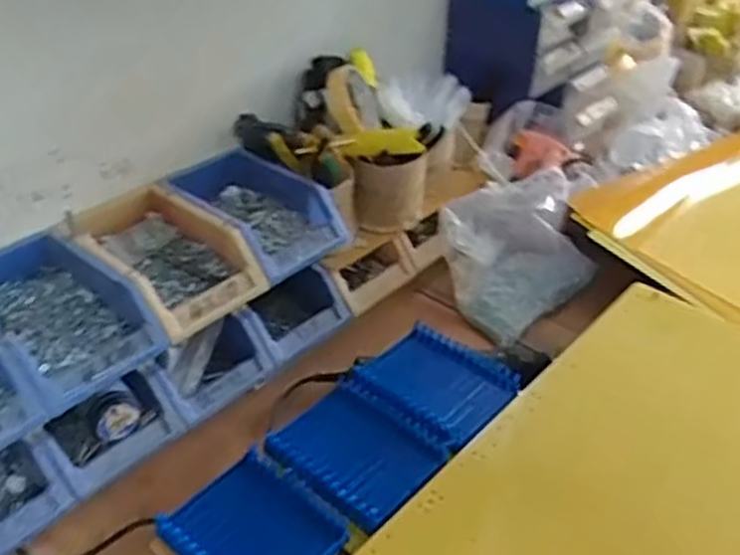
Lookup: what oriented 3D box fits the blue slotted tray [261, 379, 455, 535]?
[{"bbox_3d":[-0.011,0.147,0.693,0.129,0.023,0.115,26,43,31],"label":"blue slotted tray"}]

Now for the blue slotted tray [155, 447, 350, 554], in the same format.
[{"bbox_3d":[-0.092,0.198,0.629,0.120,0.024,0.106,27,43,32],"label":"blue slotted tray"}]

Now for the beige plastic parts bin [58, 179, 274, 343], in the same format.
[{"bbox_3d":[-0.211,-0.017,0.806,0.186,0.064,0.124,28,43,32],"label":"beige plastic parts bin"}]

